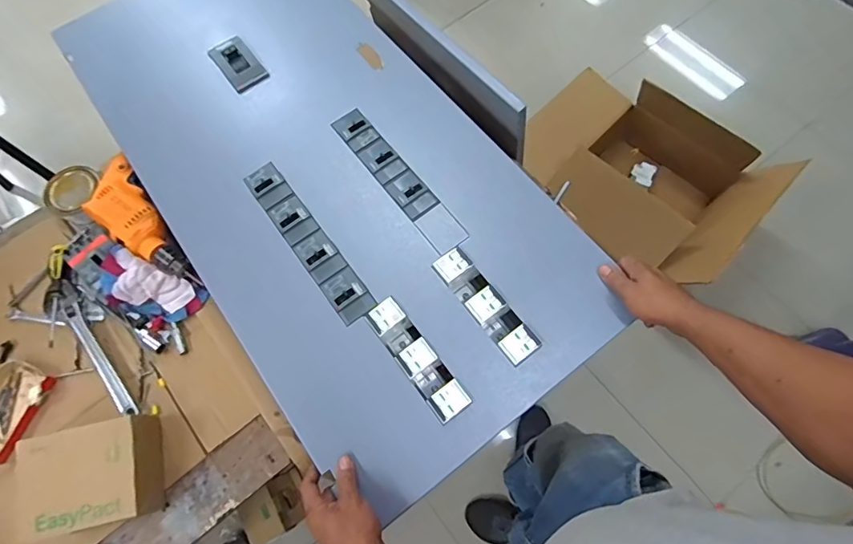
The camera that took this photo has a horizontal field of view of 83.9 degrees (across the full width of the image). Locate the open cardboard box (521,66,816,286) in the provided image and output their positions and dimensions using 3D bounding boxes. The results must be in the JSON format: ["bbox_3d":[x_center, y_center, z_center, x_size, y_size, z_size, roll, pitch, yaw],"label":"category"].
[{"bbox_3d":[0.605,-0.282,1.444,0.684,0.361,0.478,40,76,16],"label":"open cardboard box"}]

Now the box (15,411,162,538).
[{"bbox_3d":[-0.498,0.303,0.703,0.172,0.097,0.144,-15,69,-3],"label":"box"}]

